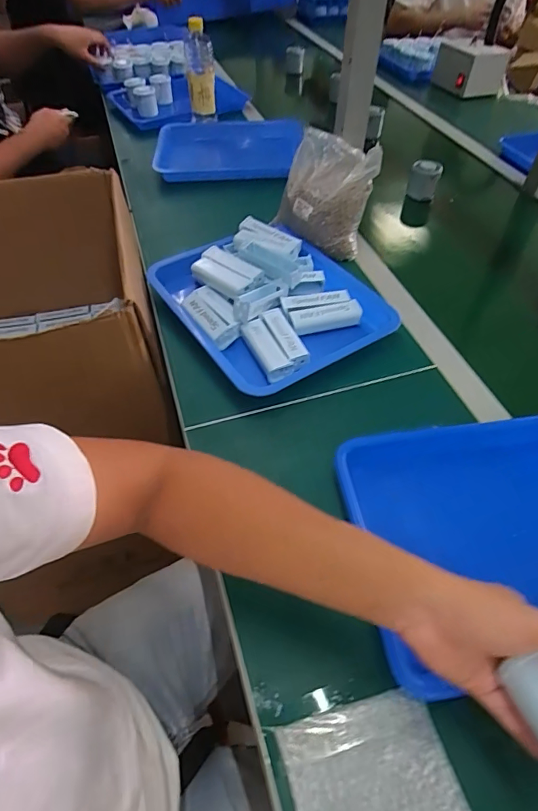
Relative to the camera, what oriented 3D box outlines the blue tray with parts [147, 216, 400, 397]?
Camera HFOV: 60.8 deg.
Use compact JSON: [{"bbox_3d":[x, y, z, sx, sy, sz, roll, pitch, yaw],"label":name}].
[{"bbox_3d":[-0.002,-0.160,0.682,0.266,0.059,0.313,-24,55,-19],"label":"blue tray with parts"}]

